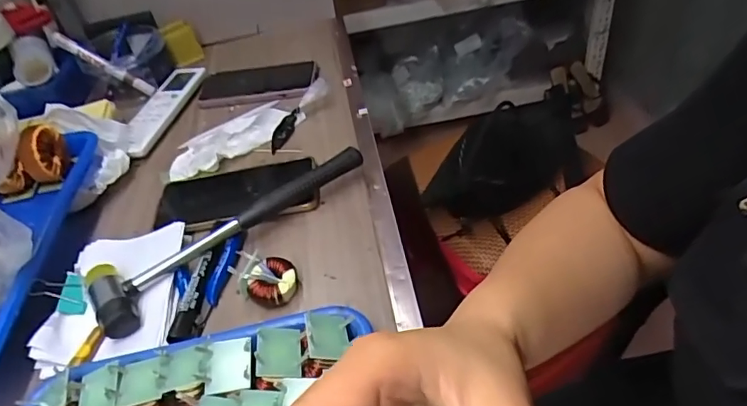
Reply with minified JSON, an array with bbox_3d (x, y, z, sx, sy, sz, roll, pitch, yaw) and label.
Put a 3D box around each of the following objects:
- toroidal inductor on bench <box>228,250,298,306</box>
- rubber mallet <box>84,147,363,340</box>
[{"bbox_3d":[-0.090,0.061,0.418,0.045,0.025,0.049,-29,45,-20],"label":"toroidal inductor on bench"},{"bbox_3d":[-0.132,0.014,0.465,0.270,0.031,0.076,-36,48,-26],"label":"rubber mallet"}]

